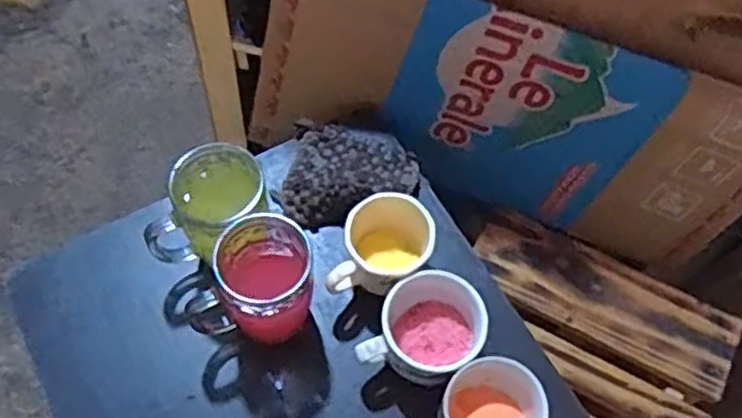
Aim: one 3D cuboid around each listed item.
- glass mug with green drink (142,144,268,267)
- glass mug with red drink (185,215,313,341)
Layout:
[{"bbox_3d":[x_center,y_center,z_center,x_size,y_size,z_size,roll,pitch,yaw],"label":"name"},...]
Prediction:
[{"bbox_3d":[-0.141,0.010,0.638,0.104,0.118,0.080,-16,65,-9],"label":"glass mug with green drink"},{"bbox_3d":[-0.093,0.064,0.620,0.089,0.112,0.088,9,63,3],"label":"glass mug with red drink"}]

